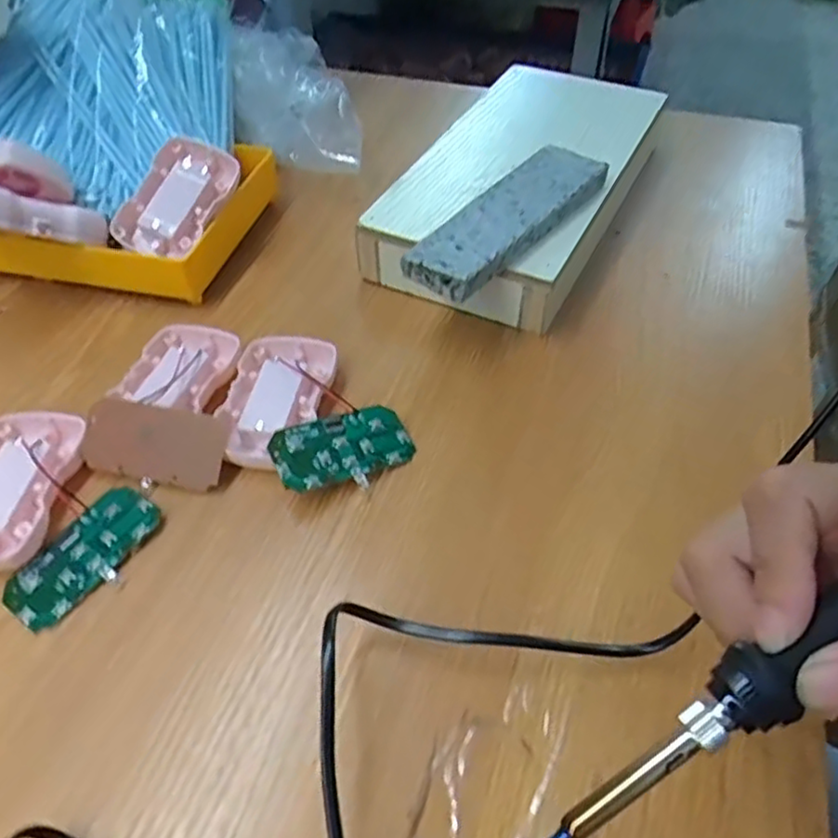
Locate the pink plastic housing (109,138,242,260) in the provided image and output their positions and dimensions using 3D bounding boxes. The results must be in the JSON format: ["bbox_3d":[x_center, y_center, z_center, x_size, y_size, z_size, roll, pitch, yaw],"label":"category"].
[{"bbox_3d":[-0.158,-0.144,0.442,0.053,0.013,0.085,27,75,-1],"label":"pink plastic housing"}]

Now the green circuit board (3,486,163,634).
[{"bbox_3d":[-0.159,0.065,0.320,0.039,0.007,0.073,25,54,22],"label":"green circuit board"}]

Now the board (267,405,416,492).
[{"bbox_3d":[-0.039,0.016,0.349,0.072,0.004,0.040,-14,61,-27],"label":"board"}]

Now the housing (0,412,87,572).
[{"bbox_3d":[-0.205,0.033,0.341,0.055,0.016,0.090,2,48,3],"label":"housing"}]

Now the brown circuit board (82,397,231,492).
[{"bbox_3d":[-0.137,0.012,0.348,0.073,0.004,0.038,12,87,3],"label":"brown circuit board"}]

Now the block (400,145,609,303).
[{"bbox_3d":[0.056,-0.123,0.409,0.044,0.022,0.150,32,56,26],"label":"block"}]

